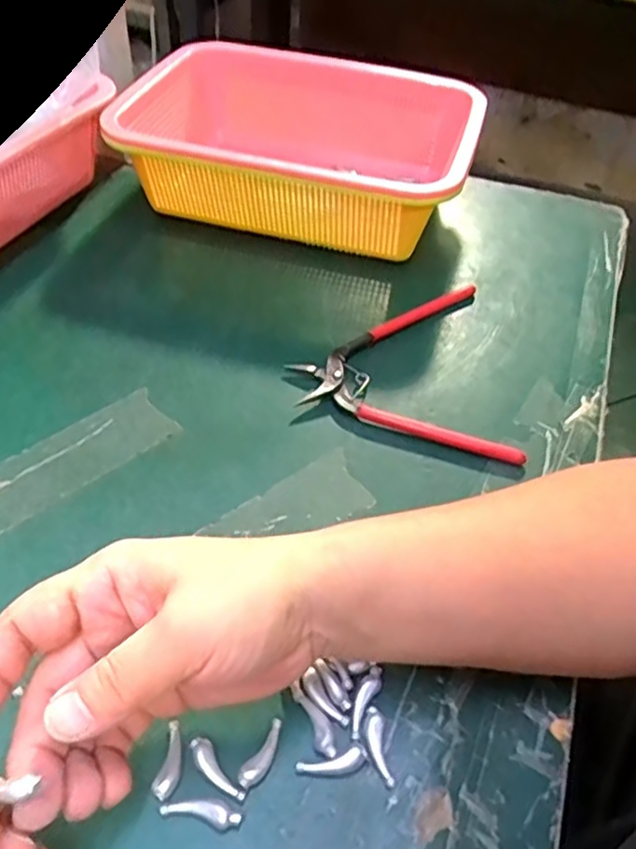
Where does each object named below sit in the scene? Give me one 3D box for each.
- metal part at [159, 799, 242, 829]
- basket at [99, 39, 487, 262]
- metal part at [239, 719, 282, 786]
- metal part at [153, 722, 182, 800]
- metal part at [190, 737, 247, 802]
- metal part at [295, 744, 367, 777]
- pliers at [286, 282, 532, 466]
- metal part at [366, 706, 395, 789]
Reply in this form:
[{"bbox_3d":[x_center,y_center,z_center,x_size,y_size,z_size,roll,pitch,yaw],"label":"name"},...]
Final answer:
[{"bbox_3d":[-0.045,0.149,0.260,0.030,0.004,0.009,11,48,6],"label":"metal part"},{"bbox_3d":[-0.014,-0.217,0.538,0.262,0.089,0.168,13,49,8],"label":"basket"},{"bbox_3d":[-0.022,0.135,0.274,0.010,0.005,0.029,28,52,20],"label":"metal part"},{"bbox_3d":[-0.059,0.136,0.271,0.008,0.004,0.027,9,48,4],"label":"metal part"},{"bbox_3d":[-0.041,0.139,0.269,0.009,0.004,0.030,-32,57,-28],"label":"metal part"},{"bbox_3d":[0.006,0.138,0.272,0.029,0.006,0.010,-12,50,-14],"label":"metal part"},{"bbox_3d":[0.075,-0.047,0.446,0.147,0.012,0.149,19,50,13],"label":"pliers"},{"bbox_3d":[0.025,0.133,0.278,0.008,0.004,0.030,-6,49,-9],"label":"metal part"}]

